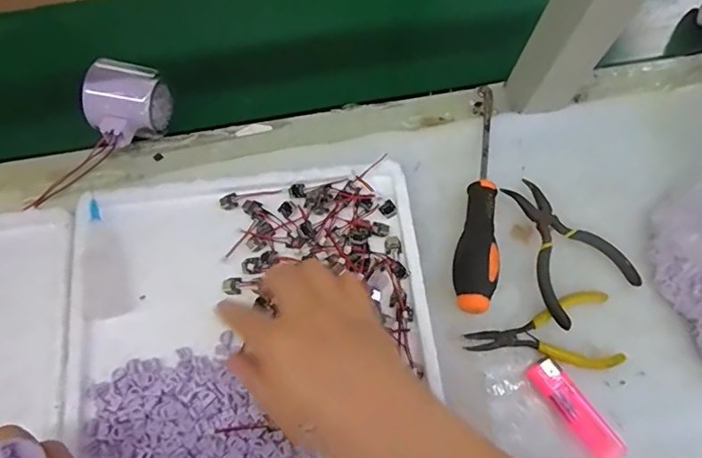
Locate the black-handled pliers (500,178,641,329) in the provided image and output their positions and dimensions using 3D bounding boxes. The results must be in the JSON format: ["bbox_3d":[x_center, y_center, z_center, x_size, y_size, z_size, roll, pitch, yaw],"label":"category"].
[{"bbox_3d":[0.165,0.010,0.403,0.078,0.011,0.113,-26,72,-10],"label":"black-handled pliers"}]

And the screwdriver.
[{"bbox_3d":[0.102,-0.032,0.413,0.029,0.024,0.207,7,70,1],"label":"screwdriver"}]

